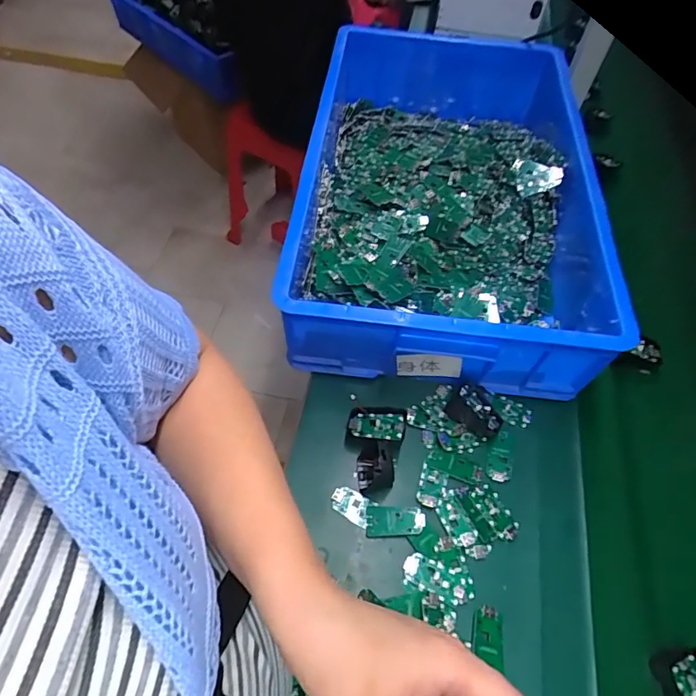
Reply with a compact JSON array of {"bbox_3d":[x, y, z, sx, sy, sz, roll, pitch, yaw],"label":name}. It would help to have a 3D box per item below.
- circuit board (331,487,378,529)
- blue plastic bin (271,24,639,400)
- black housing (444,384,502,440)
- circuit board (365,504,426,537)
[{"bbox_3d":[0.004,0.178,0.549,0.049,0.007,0.030,28,60,14],"label":"circuit board"},{"bbox_3d":[0.168,-0.270,0.758,0.412,0.144,0.702,8,57,2],"label":"blue plastic bin"},{"bbox_3d":[0.159,0.079,0.604,0.074,0.034,0.053,40,40,-6],"label":"black housing"},{"bbox_3d":[0.053,0.192,0.536,0.064,0.006,0.033,4,57,0],"label":"circuit board"}]

